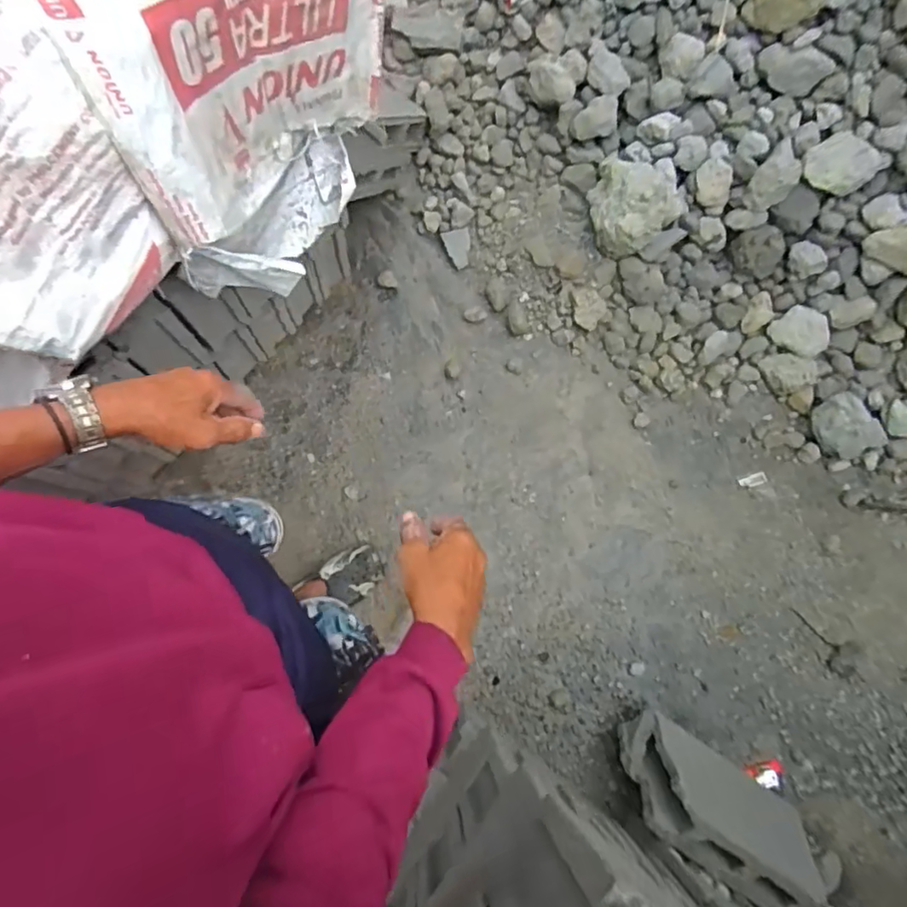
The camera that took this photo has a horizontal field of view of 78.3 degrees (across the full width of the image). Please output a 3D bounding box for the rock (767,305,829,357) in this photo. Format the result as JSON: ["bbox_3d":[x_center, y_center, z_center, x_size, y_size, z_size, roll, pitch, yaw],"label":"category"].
[{"bbox_3d":[0.864,-0.308,1.380,0.124,0.064,0.124,0,78,-1],"label":"rock"}]

